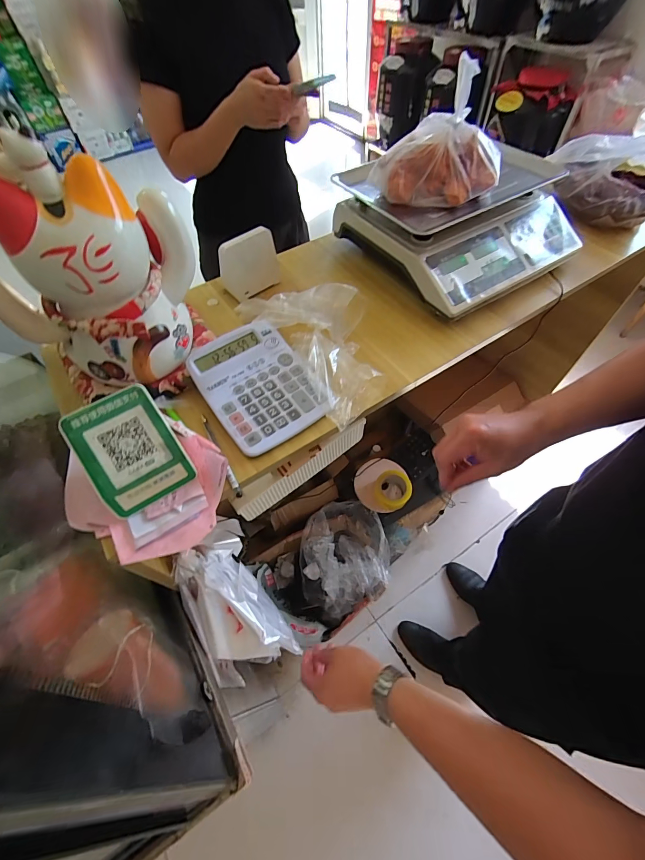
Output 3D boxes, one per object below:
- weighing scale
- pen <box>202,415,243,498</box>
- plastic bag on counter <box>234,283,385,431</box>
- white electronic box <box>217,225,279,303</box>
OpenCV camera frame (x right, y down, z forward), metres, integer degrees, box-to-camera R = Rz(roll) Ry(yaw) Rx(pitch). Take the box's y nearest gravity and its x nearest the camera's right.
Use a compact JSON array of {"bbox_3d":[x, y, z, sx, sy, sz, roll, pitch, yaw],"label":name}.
[{"bbox_3d":[0.242,-0.375,0.613,0.328,0.098,0.303,-29,60,-16],"label":"weighing scale"},{"bbox_3d":[-0.129,0.029,0.448,0.008,0.012,0.130,-26,59,-14],"label":"pen"},{"bbox_3d":[-0.008,-0.146,0.514,0.123,0.082,0.267,-31,61,-17],"label":"plastic bag on counter"},{"bbox_3d":[-0.119,-0.278,0.594,0.106,0.092,0.028,-32,61,-18],"label":"white electronic box"}]

